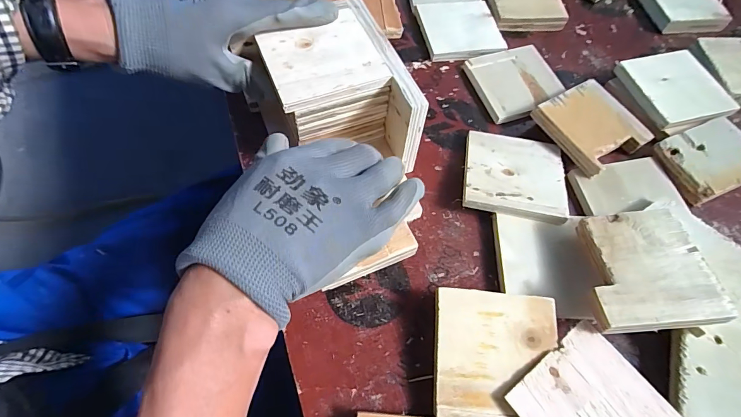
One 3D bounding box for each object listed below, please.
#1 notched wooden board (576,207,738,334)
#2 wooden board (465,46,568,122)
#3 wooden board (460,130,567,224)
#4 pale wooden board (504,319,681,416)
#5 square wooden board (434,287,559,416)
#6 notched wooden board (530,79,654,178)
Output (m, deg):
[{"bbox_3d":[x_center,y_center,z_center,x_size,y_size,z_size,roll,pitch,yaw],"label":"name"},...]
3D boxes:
[{"bbox_3d":[0.204,0.044,0.287,0.088,0.009,0.090,-7,55,2],"label":"notched wooden board"},{"bbox_3d":[0.165,-0.143,0.426,0.096,0.009,0.089,-16,63,-9],"label":"wooden board"},{"bbox_3d":[0.136,-0.034,0.356,0.090,0.012,0.091,10,62,4],"label":"wooden board"},{"bbox_3d":[0.153,0.137,0.257,0.087,0.007,0.088,-35,68,-18],"label":"pale wooden board"},{"bbox_3d":[0.091,0.105,0.272,0.086,0.007,0.088,5,62,2],"label":"square wooden board"},{"bbox_3d":[0.224,-0.085,0.379,0.089,0.017,0.086,-29,66,-15],"label":"notched wooden board"}]

